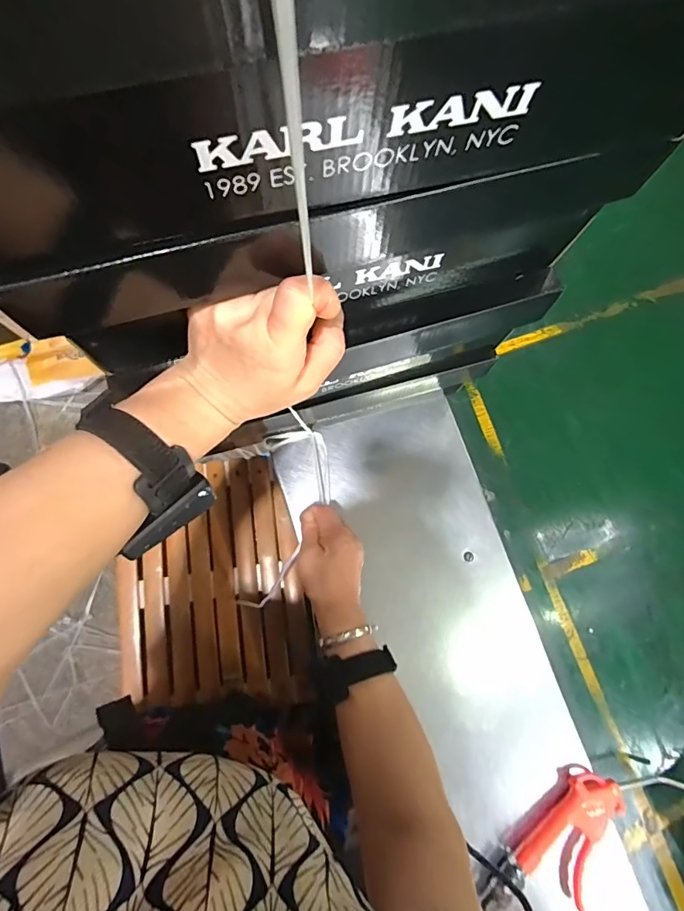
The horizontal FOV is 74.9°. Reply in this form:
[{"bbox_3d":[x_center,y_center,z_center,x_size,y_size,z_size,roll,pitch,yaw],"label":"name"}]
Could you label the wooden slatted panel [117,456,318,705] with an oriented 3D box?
[{"bbox_3d":[-0.197,0.192,0.685,0.265,0.035,0.355,-7,79,-5],"label":"wooden slatted panel"}]

